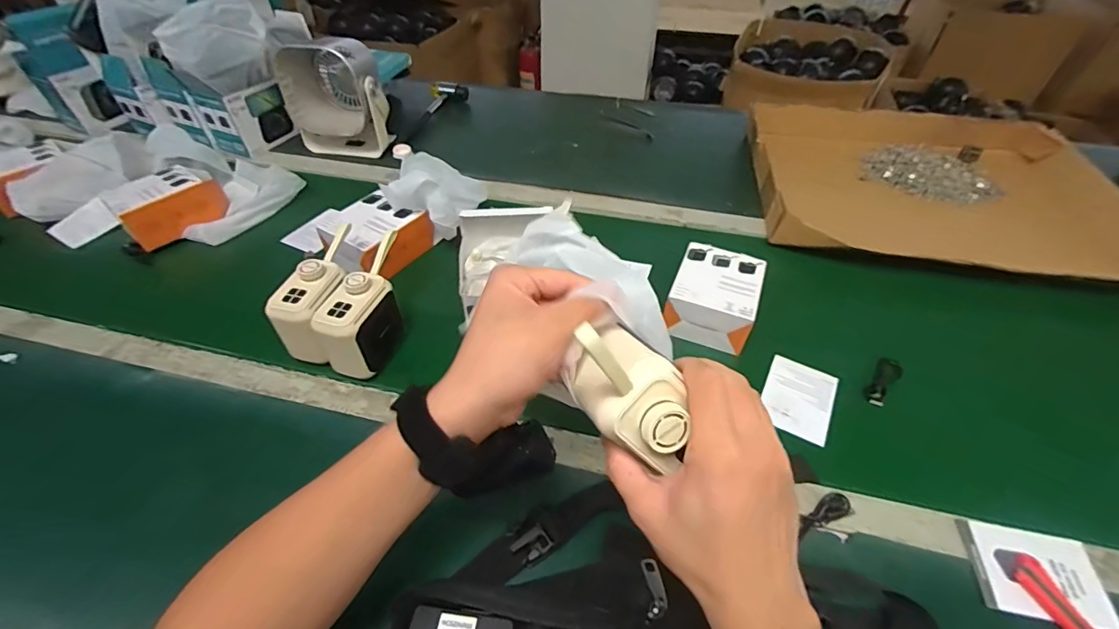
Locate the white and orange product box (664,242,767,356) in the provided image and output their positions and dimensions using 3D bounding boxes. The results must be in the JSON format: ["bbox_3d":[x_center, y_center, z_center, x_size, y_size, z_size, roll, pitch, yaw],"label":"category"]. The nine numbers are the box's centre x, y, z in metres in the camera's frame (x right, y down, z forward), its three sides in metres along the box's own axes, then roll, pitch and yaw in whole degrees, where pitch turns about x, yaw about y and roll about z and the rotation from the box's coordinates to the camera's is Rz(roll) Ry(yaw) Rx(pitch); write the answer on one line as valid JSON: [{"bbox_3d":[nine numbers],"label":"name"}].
[{"bbox_3d":[0.190,-0.018,0.588,0.096,0.074,0.117,18,49,16],"label":"white and orange product box"}]

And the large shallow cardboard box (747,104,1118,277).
[{"bbox_3d":[0.604,-0.219,0.781,0.540,0.057,0.437,8,47,7],"label":"large shallow cardboard box"}]

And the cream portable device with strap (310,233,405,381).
[{"bbox_3d":[-0.211,-0.007,0.535,0.053,0.107,0.122,16,48,14],"label":"cream portable device with strap"}]

